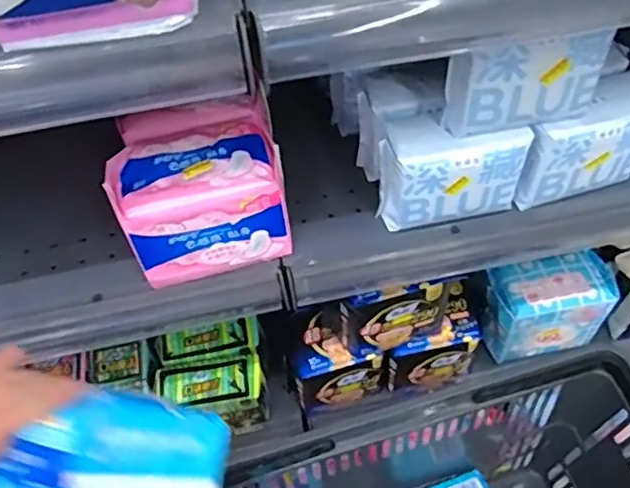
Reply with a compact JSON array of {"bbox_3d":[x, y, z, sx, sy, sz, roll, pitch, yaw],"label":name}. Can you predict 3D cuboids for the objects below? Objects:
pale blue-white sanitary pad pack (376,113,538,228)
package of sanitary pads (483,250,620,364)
[{"bbox_3d":[0.109,-0.064,0.500,0.112,0.084,0.056,-9,55,-3],"label":"pale blue-white sanitary pad pack"},{"bbox_3d":[0.292,0.078,0.759,0.153,0.095,0.092,-7,55,-2],"label":"package of sanitary pads"}]

